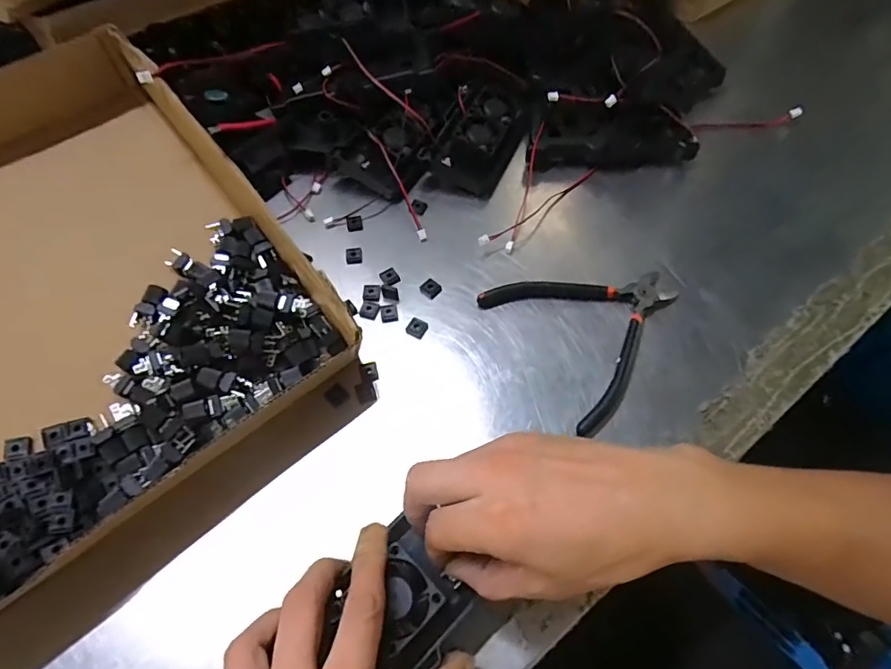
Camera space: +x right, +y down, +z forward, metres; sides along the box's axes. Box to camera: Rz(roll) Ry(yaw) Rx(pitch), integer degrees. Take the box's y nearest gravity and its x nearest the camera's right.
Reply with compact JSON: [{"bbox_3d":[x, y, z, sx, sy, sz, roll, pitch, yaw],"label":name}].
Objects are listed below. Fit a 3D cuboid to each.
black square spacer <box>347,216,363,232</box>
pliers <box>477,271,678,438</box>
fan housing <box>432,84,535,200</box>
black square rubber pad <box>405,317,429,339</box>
[{"bbox_3d":[-0.079,-0.096,0.434,0.013,0.004,0.016,-9,62,-3],"label":"black square spacer"},{"bbox_3d":[0.113,-0.013,0.382,0.129,0.009,0.122,-28,65,-13],"label":"pliers"},{"bbox_3d":[0.037,-0.191,0.469,0.061,0.027,0.120,20,64,12],"label":"fan housing"},{"bbox_3d":[-0.022,-0.005,0.385,0.014,0.006,0.015,26,66,14],"label":"black square rubber pad"}]

